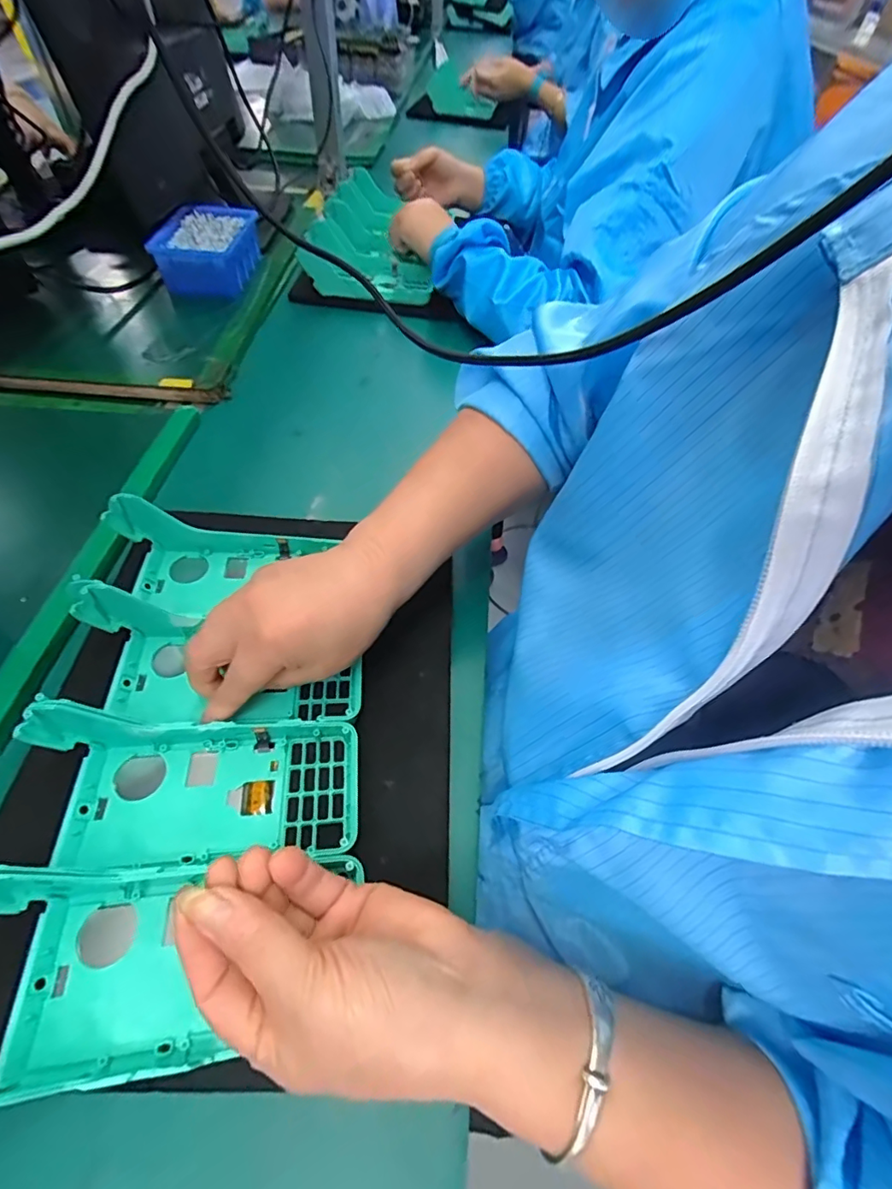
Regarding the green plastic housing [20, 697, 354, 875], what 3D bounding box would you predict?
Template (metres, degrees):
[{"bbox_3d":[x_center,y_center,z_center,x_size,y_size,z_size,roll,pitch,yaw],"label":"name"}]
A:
[{"bbox_3d":[-0.133,0.099,0.272,0.163,0.061,0.087,-2,52,-3],"label":"green plastic housing"}]

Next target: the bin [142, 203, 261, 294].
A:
[{"bbox_3d":[-0.295,-0.433,0.642,0.106,0.053,0.156,-4,52,-5],"label":"bin"}]

